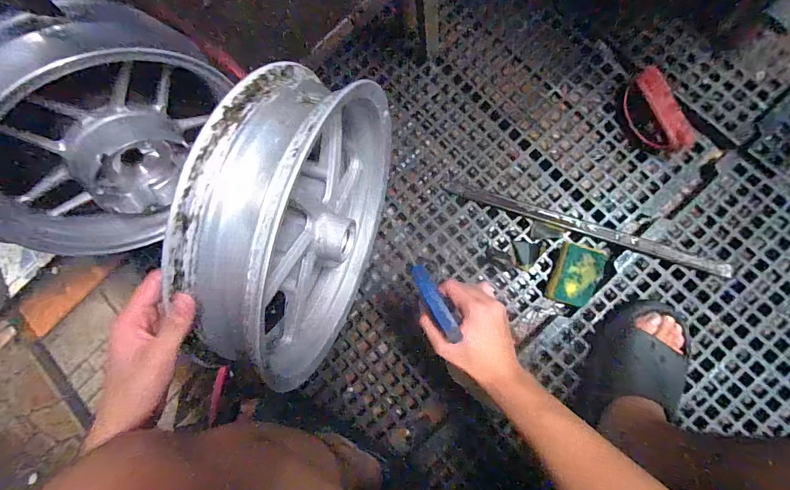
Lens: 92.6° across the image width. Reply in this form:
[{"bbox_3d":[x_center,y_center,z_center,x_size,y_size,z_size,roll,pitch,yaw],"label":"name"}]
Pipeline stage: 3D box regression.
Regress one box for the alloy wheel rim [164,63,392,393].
[{"bbox_3d":[-0.108,-0.027,0.490,0.095,0.366,0.347,17,86,8],"label":"alloy wheel rim"}]

